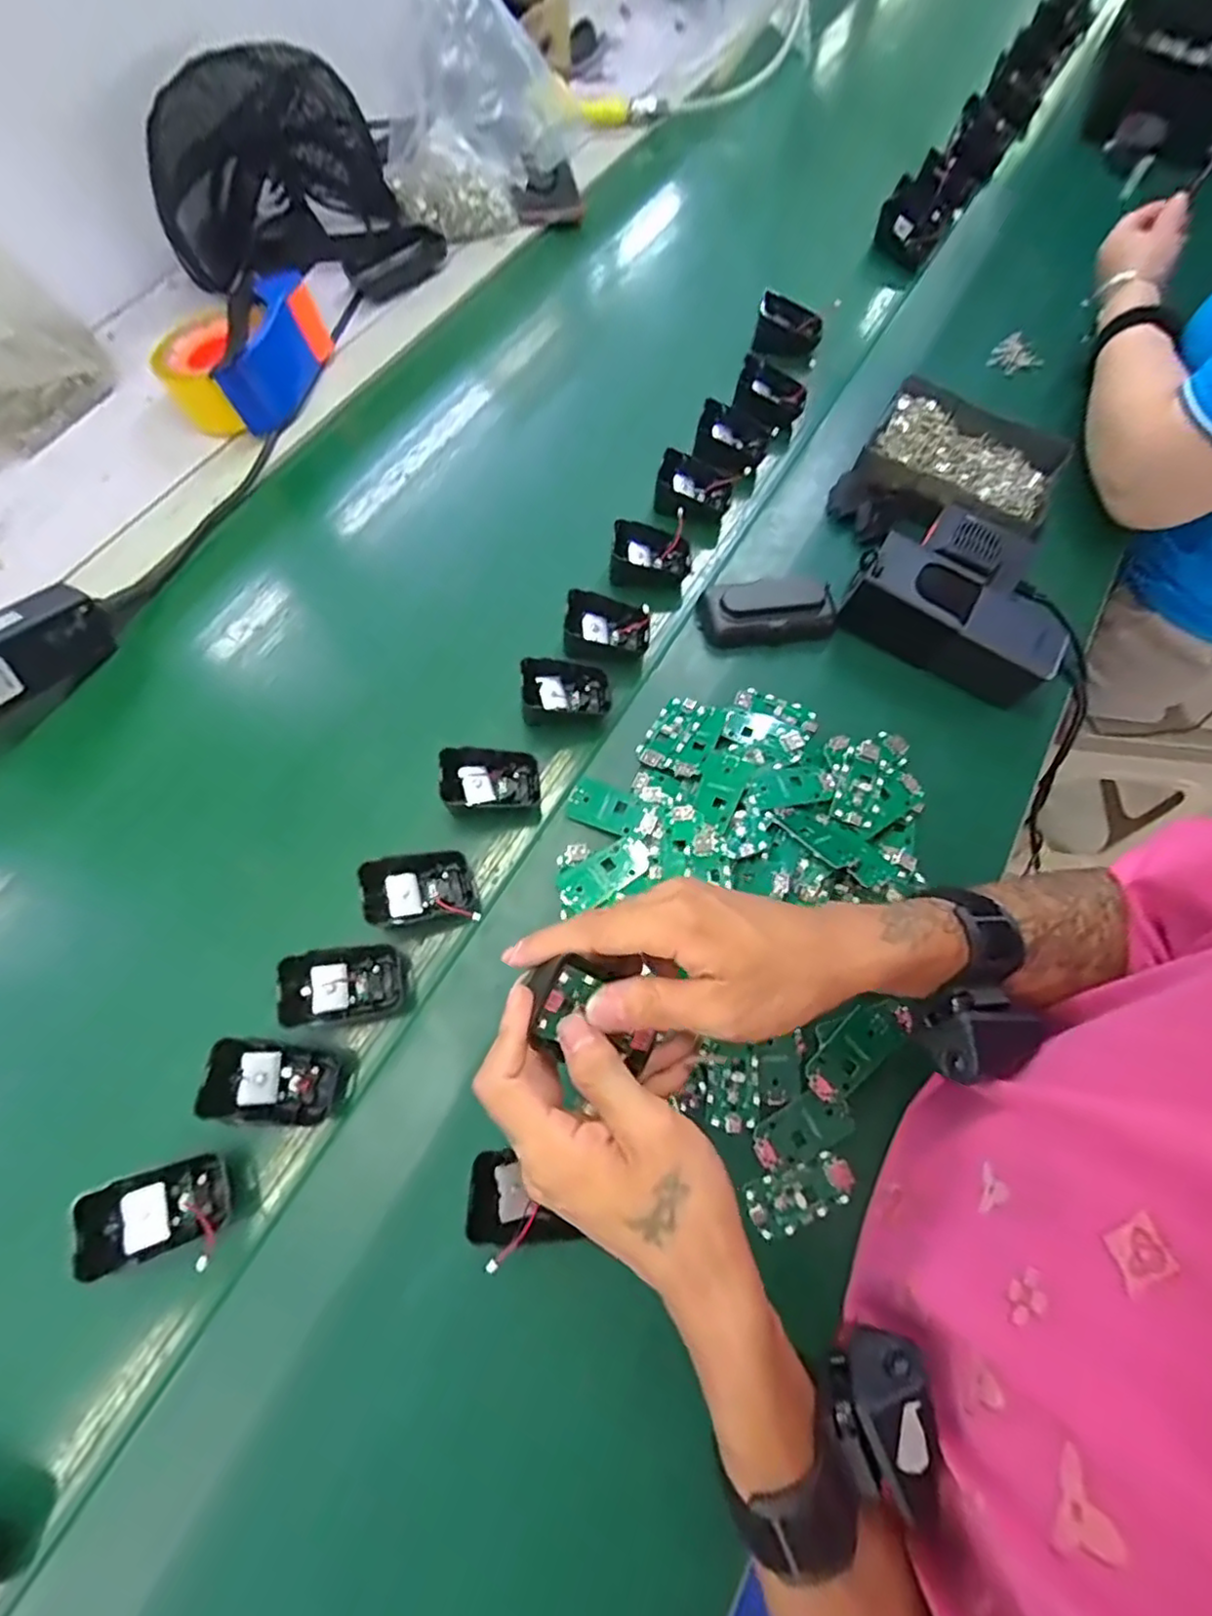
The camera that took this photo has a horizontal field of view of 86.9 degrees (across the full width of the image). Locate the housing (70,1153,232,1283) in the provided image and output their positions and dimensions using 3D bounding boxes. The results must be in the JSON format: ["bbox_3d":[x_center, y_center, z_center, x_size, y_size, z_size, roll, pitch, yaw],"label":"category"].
[{"bbox_3d":[-0.243,0.219,0.345,0.061,0.031,0.042,-16,70,-7],"label":"housing"}]

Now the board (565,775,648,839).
[{"bbox_3d":[0.000,-0.001,0.449,0.053,0.004,0.032,25,77,12],"label":"board"}]

